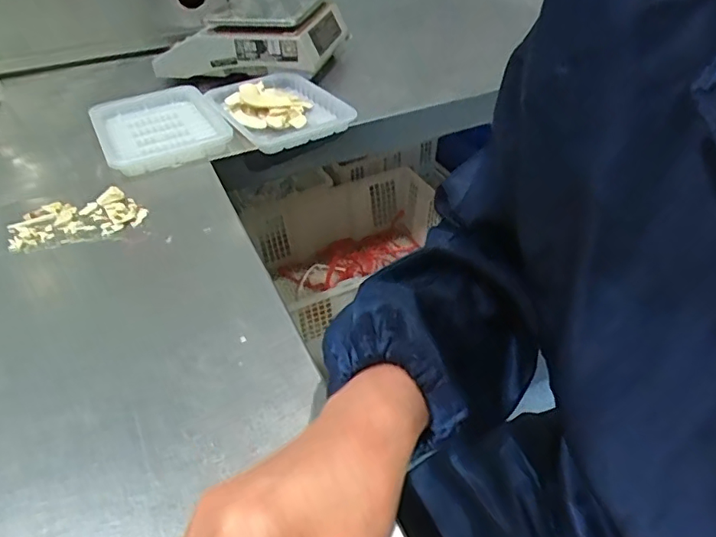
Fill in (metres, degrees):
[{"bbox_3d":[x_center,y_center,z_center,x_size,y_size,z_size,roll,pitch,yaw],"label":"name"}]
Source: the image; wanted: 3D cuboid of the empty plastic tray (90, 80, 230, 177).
[{"bbox_3d":[-0.230,-0.164,0.633,0.137,0.036,0.153,-22,44,-20],"label":"empty plastic tray"}]

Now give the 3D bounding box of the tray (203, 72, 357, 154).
[{"bbox_3d":[-0.095,-0.204,0.675,0.148,0.036,0.161,-22,44,-20],"label":"tray"}]

